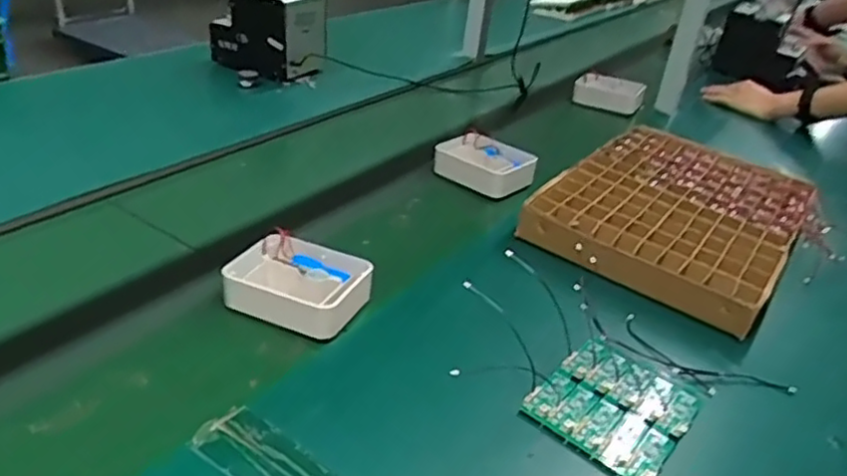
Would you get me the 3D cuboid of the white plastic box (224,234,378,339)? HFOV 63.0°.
[{"bbox_3d":[-0.129,0.048,0.713,0.143,0.046,0.104,17,32,15],"label":"white plastic box"}]

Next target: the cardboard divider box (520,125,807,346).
[{"bbox_3d":[0.340,-0.037,0.930,0.282,0.056,0.399,25,35,26],"label":"cardboard divider box"}]

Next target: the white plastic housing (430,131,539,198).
[{"bbox_3d":[0.089,-0.109,1.023,0.141,0.056,0.087,28,36,30],"label":"white plastic housing"}]

